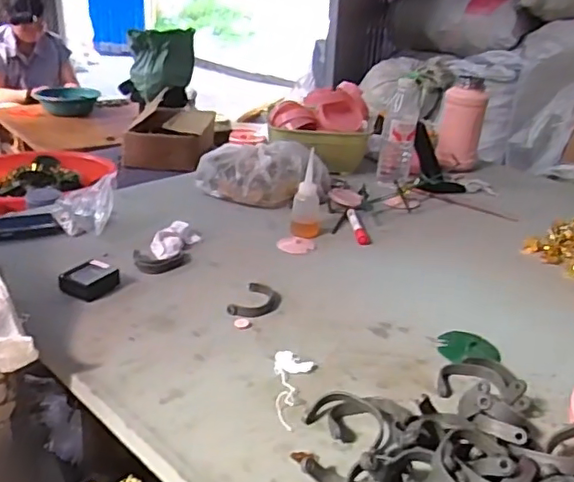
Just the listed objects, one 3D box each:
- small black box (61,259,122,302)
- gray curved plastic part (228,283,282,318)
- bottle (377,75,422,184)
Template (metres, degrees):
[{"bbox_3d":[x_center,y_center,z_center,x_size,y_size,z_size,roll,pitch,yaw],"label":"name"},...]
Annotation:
[{"bbox_3d":[-0.270,0.052,0.800,0.051,0.028,0.065,18,28,28],"label":"small black box"},{"bbox_3d":[-0.041,0.083,0.799,0.056,0.009,0.085,14,27,20],"label":"gray curved plastic part"},{"bbox_3d":[0.236,-0.219,1.213,0.068,0.220,0.078,9,25,10],"label":"bottle"}]

